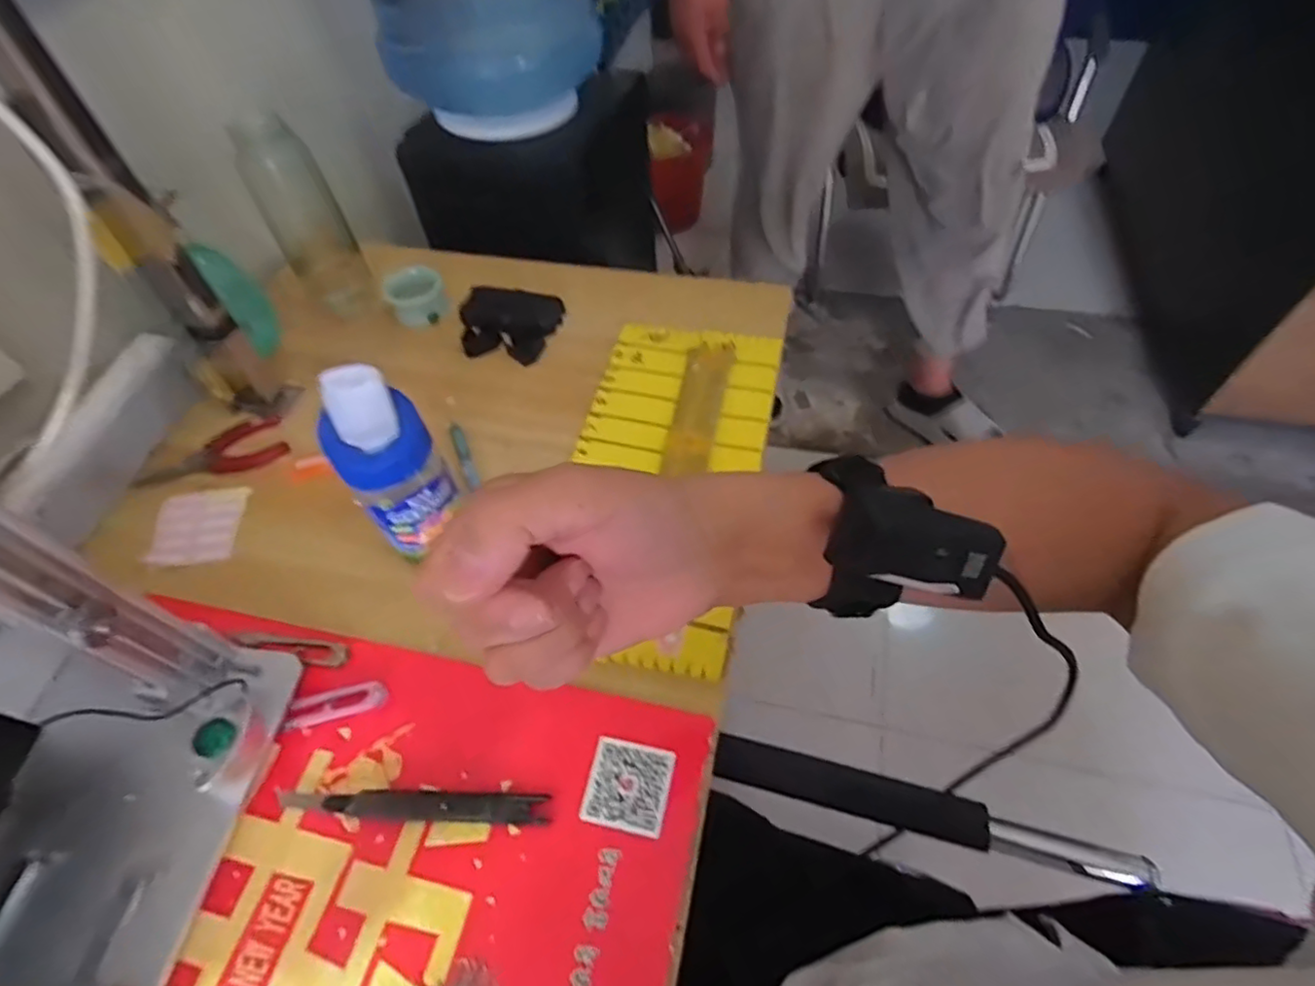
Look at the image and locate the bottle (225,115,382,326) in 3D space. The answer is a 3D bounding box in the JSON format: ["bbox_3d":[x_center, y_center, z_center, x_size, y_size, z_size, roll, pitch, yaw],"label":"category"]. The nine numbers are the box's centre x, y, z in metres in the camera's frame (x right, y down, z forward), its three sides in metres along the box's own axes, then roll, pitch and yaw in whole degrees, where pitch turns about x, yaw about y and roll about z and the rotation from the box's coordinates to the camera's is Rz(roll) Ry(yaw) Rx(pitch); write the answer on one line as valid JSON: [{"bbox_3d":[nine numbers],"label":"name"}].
[{"bbox_3d":[-0.358,-0.277,0.645,0.071,0.187,0.058,-29,57,-15],"label":"bottle"}]

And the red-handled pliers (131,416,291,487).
[{"bbox_3d":[-0.413,-0.038,0.591,0.132,0.008,0.056,-12,54,-4],"label":"red-handled pliers"}]

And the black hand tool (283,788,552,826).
[{"bbox_3d":[-0.158,0.200,0.405,0.171,0.009,0.019,-1,54,5],"label":"black hand tool"}]

